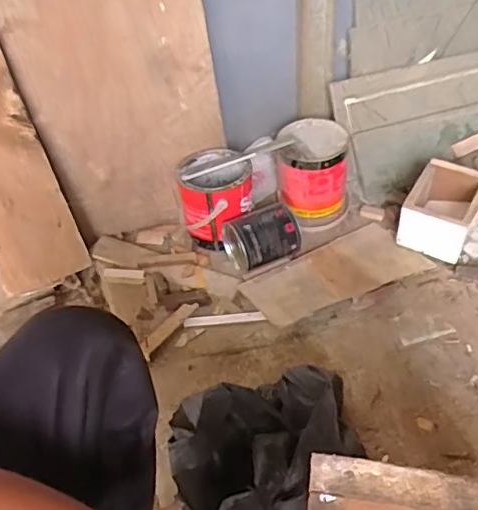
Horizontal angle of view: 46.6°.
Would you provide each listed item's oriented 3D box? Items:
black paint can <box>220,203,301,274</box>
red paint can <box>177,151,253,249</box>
[{"bbox_3d":[0.045,-0.037,1.107,0.130,0.095,0.109,-23,44,-19],"label":"black paint can"},{"bbox_3d":[-0.046,-0.113,1.163,0.148,0.158,0.159,-10,42,-5],"label":"red paint can"}]

